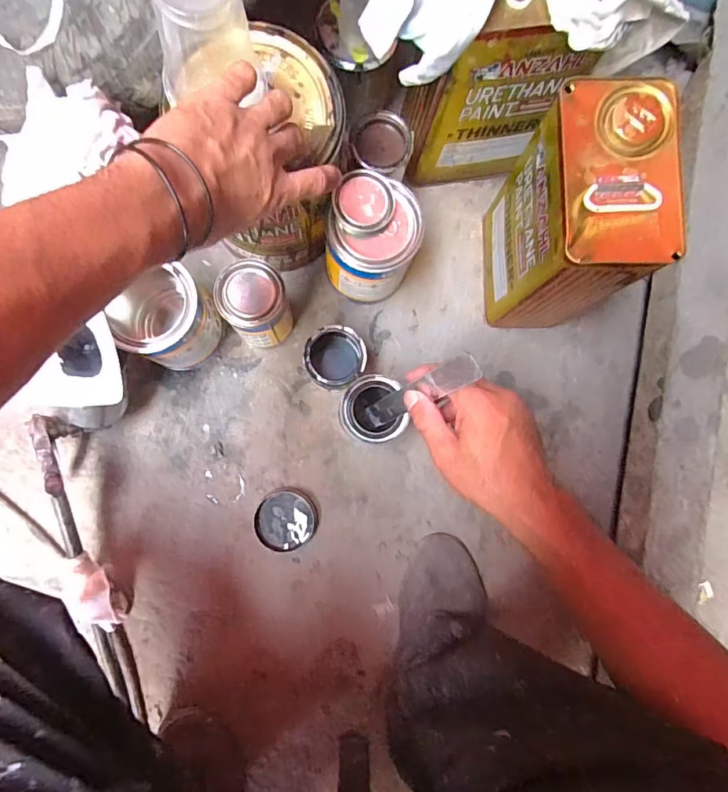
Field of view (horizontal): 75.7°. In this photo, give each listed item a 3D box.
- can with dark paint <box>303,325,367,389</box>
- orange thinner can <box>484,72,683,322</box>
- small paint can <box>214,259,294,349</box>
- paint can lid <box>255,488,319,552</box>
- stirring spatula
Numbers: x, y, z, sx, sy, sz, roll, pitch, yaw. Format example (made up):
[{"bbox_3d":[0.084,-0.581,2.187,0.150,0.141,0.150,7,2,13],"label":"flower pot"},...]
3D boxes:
[{"bbox_3d":[-0.037,-0.045,0.581,0.072,0.069,0.069,0,87,-4],"label":"can with dark paint"},{"bbox_3d":[0.207,-0.181,0.517,0.105,0.251,0.166,0,86,-7],"label":"orange thinner can"},{"bbox_3d":[-0.125,-0.097,0.543,0.074,0.141,0.073,-4,87,-5],"label":"small paint can"},{"bbox_3d":[-0.098,0.157,0.595,0.076,0.009,0.076,0,87,-4],"label":"paint can lid"},{"bbox_3d":[0.047,0.000,0.444,0.010,0.211,0.026,-30,89,-24],"label":"stirring spatula"}]

